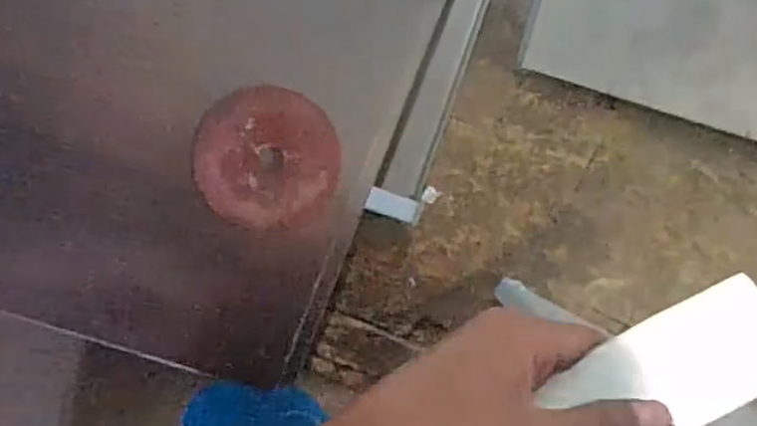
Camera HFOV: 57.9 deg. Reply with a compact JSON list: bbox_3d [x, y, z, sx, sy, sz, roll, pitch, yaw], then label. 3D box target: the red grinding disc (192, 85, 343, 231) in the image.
[{"bbox_3d":[-0.070,-0.034,0.437,0.089,0.011,0.087,-1,95,-7],"label":"red grinding disc"}]

